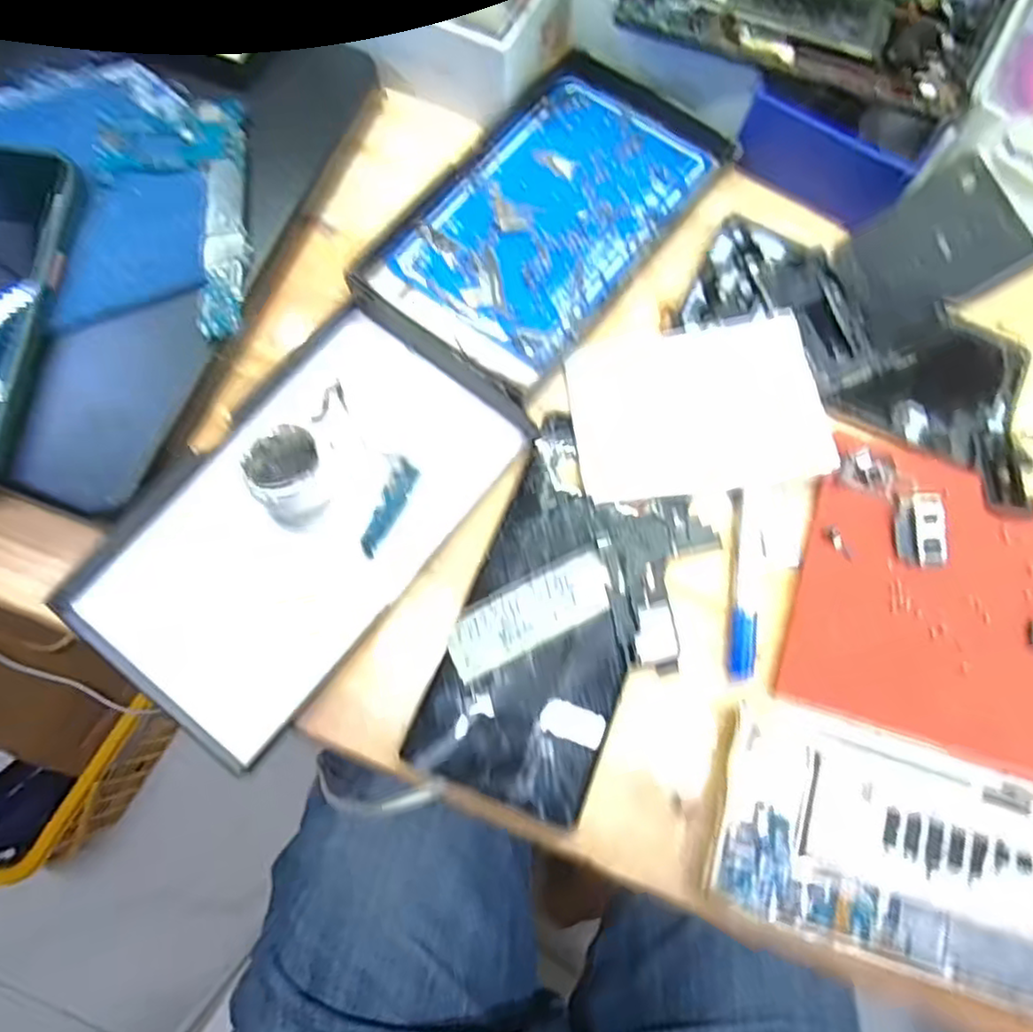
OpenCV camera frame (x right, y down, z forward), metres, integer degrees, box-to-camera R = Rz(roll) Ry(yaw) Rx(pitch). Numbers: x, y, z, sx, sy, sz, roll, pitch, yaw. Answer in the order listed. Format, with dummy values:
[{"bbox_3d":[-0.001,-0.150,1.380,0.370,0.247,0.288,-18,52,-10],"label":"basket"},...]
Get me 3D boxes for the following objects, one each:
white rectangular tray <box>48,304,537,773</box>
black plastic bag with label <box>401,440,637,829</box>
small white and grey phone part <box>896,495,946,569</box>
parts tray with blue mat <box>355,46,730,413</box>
[{"bbox_3d":[-0.086,-0.001,0.276,0.103,0.006,0.174,37,76,10],"label":"white rectangular tray"},{"bbox_3d":[0.011,0.046,0.265,0.070,0.005,0.127,19,74,5],"label":"black plastic bag with label"},{"bbox_3d":[0.167,0.005,0.278,0.018,0.006,0.030,6,73,1],"label":"small white and grey phone part"},{"bbox_3d":[0.015,-0.145,0.318,0.100,0.012,0.180,36,76,9],"label":"parts tray with blue mat"}]

